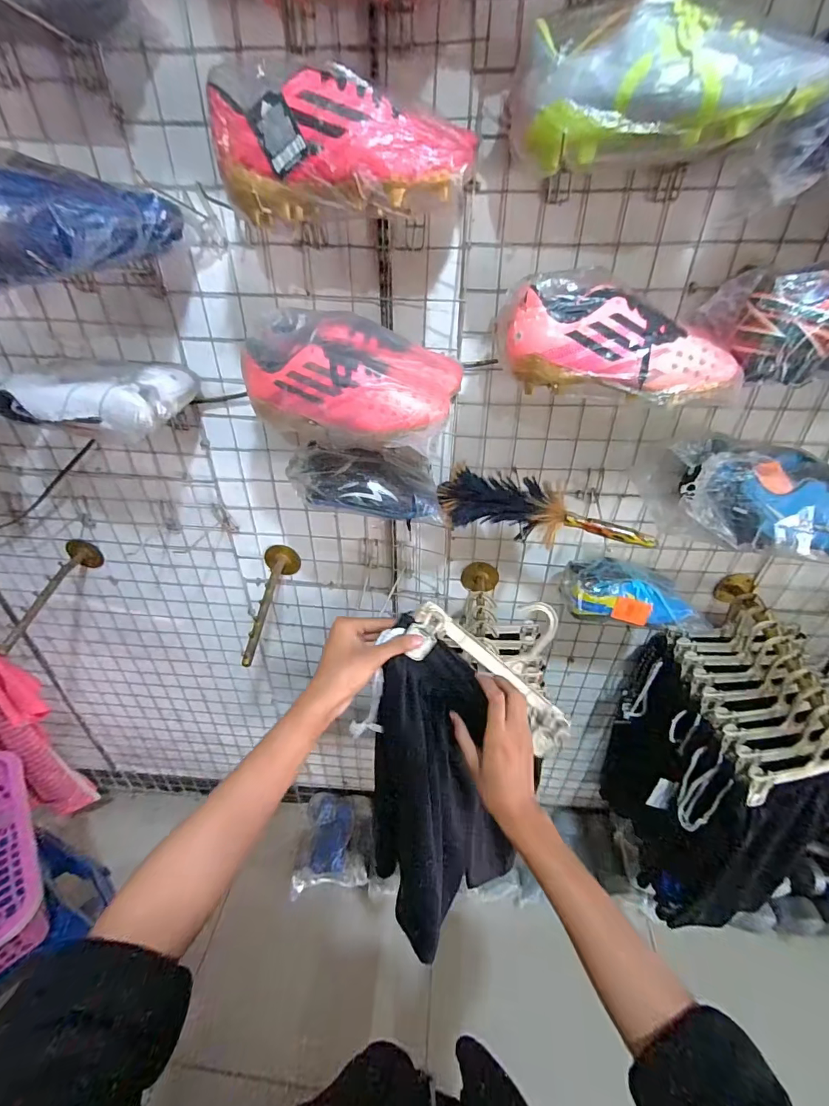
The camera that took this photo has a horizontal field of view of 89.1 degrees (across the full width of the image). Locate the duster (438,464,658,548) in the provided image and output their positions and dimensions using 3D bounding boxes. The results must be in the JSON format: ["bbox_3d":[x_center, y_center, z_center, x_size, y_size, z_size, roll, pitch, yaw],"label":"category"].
[{"bbox_3d":[0.194,-0.069,0.651,0.304,0.078,0.071,11,36,15],"label":"duster"}]

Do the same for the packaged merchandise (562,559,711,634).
[{"bbox_3d":[0.375,0.065,0.729,0.214,0.058,0.117,6,35,7],"label":"packaged merchandise"}]

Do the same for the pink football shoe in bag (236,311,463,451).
[{"bbox_3d":[-0.072,-0.222,0.528,0.241,0.128,0.135,12,36,15],"label":"pink football shoe in bag"}]

